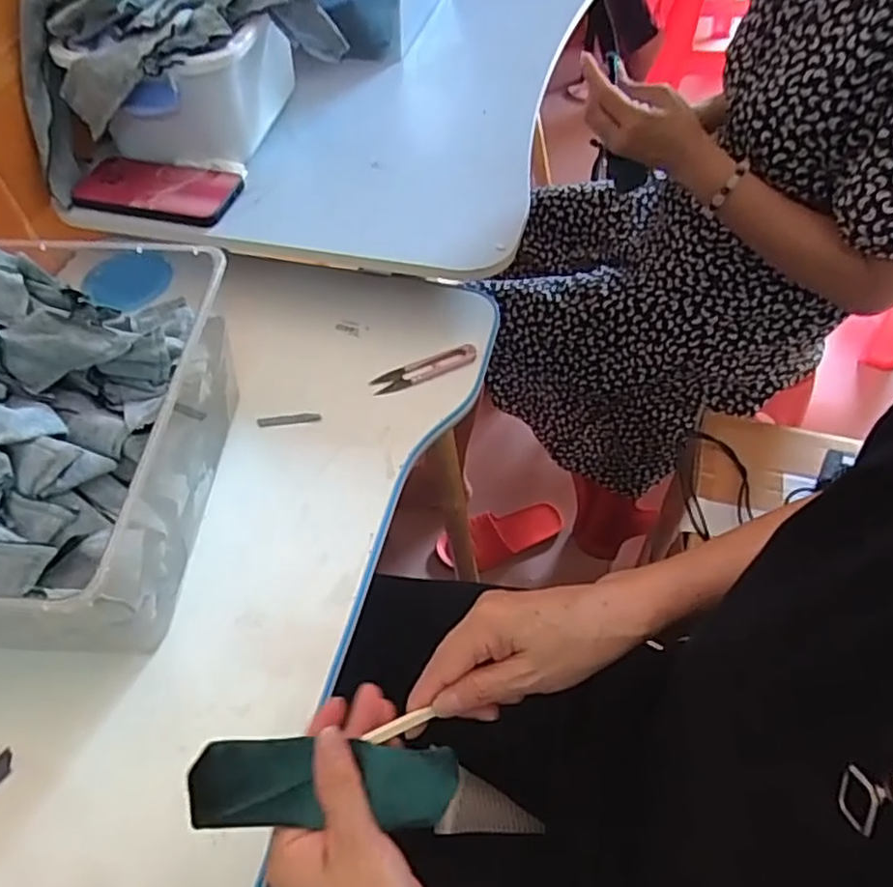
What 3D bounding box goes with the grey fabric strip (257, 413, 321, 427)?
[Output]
[{"bbox_3d":[-0.139,-0.021,0.603,0.055,0.004,0.008,-7,55,-4],"label":"grey fabric strip"}]

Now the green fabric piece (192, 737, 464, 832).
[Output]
[{"bbox_3d":[-0.056,0.181,0.364,0.148,0.023,0.041,14,50,-26],"label":"green fabric piece"}]

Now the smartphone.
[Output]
[{"bbox_3d":[-0.298,-0.260,0.692,0.180,0.014,0.085,13,54,14],"label":"smartphone"}]

